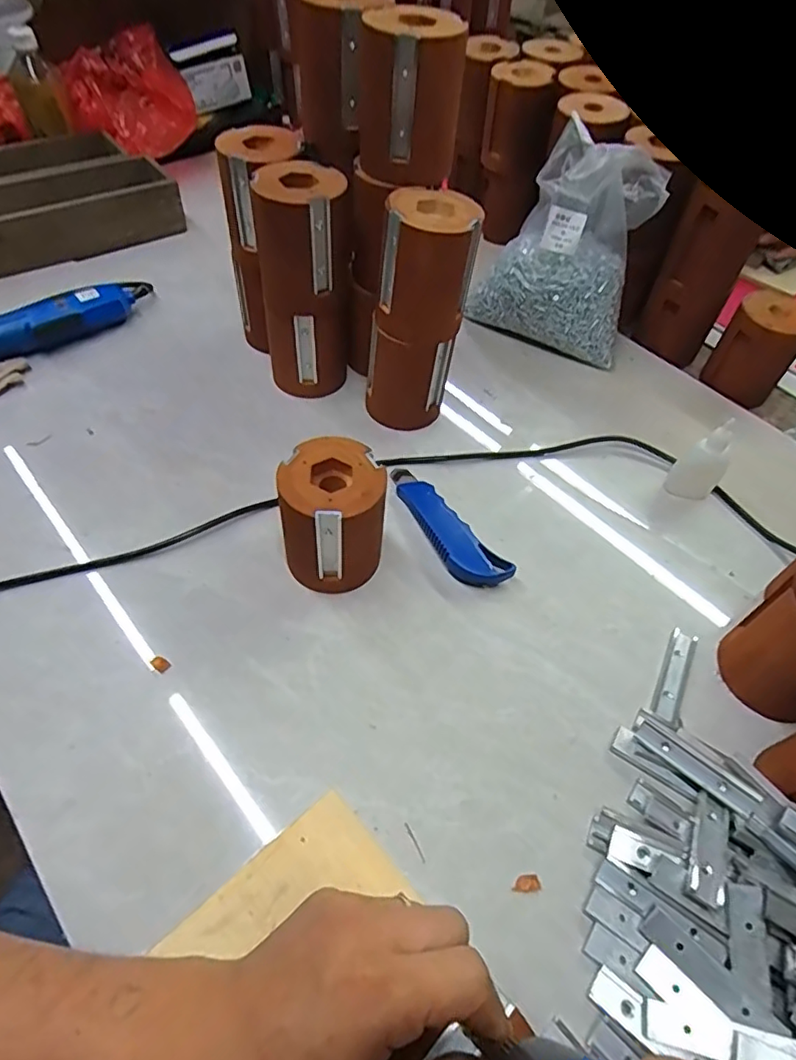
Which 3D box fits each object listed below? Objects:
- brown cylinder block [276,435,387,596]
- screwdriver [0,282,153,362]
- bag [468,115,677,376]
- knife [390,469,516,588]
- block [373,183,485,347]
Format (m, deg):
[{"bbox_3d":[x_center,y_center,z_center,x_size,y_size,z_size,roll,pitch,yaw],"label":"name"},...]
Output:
[{"bbox_3d":[-0.051,-0.009,0.463,0.080,0.102,0.079,-5,54,-8],"label":"brown cylinder block"},{"bbox_3d":[-0.394,-0.211,0.621,0.275,0.047,0.035,-34,63,-26],"label":"screwdriver"},{"bbox_3d":[0.200,-0.312,0.660,0.160,0.187,0.139,26,55,14],"label":"bag"},{"bbox_3d":[0.037,-0.006,0.516,0.039,0.024,0.147,-28,60,-23],"label":"knife"},{"bbox_3d":[0.024,-0.224,0.504,0.078,0.100,0.073,12,54,6],"label":"block"}]

